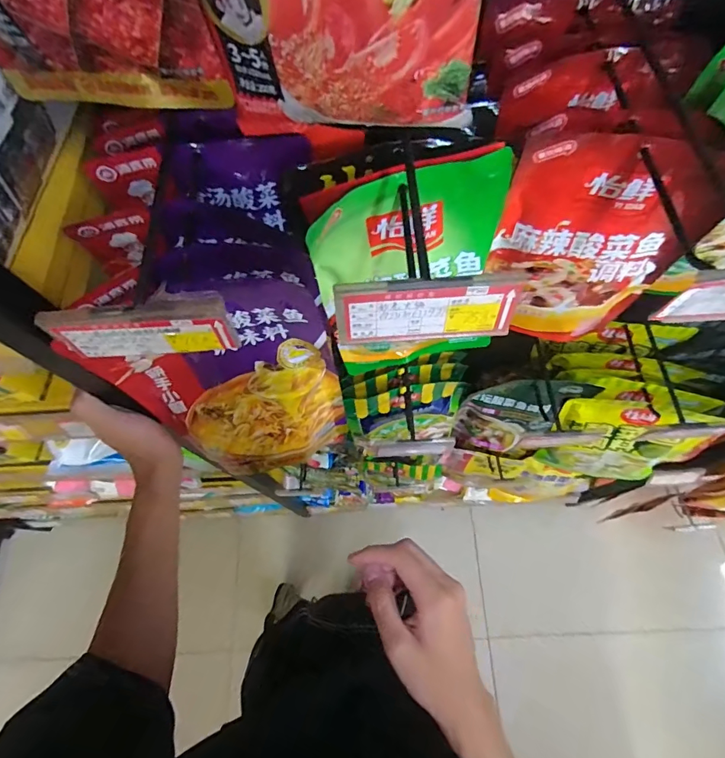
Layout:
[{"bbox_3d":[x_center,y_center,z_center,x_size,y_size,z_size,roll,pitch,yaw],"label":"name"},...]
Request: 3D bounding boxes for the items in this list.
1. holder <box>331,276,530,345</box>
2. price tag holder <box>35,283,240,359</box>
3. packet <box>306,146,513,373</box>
[{"bbox_3d":[0.036,-0.038,0.241,0.099,0.046,0.004,-3,52,-2],"label":"holder"},{"bbox_3d":[-0.126,-0.030,0.250,0.099,0.045,0.015,-4,68,1],"label":"price tag holder"},{"bbox_3d":[0.046,-0.093,0.430,0.175,0.241,0.062,-11,68,-2],"label":"packet"}]

